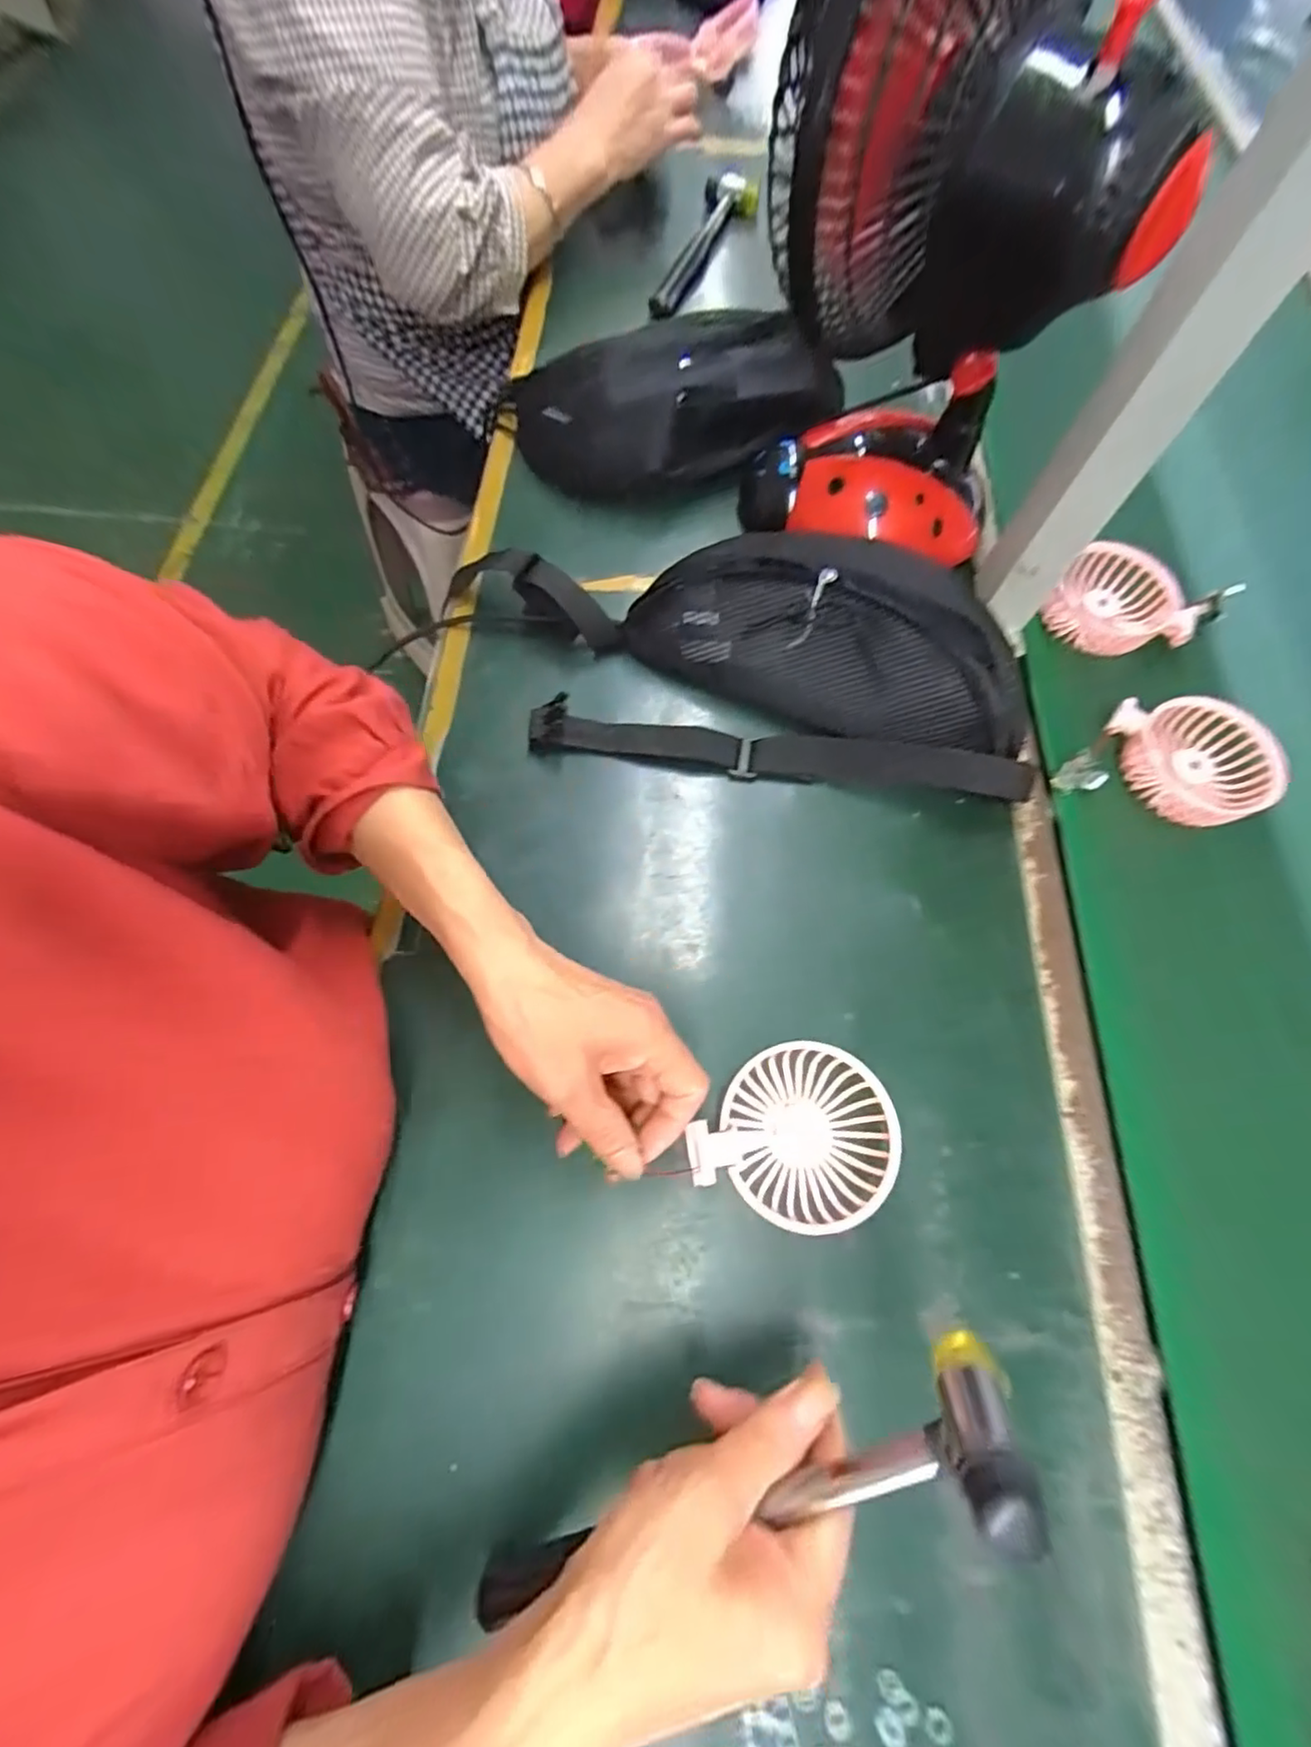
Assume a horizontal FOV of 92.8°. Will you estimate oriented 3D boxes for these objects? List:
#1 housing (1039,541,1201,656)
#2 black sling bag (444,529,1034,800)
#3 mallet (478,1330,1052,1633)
[{"bbox_3d":[0.351,-0.208,0.478,0.093,0.030,0.081,9,69,4],"label":"housing"},{"bbox_3d":[0.050,-0.163,0.429,0.408,0.081,0.179,8,69,3],"label":"black sling bag"},{"bbox_3d":[0.023,0.246,0.238,0.240,0.052,0.033,-33,70,15],"label":"mallet"}]

